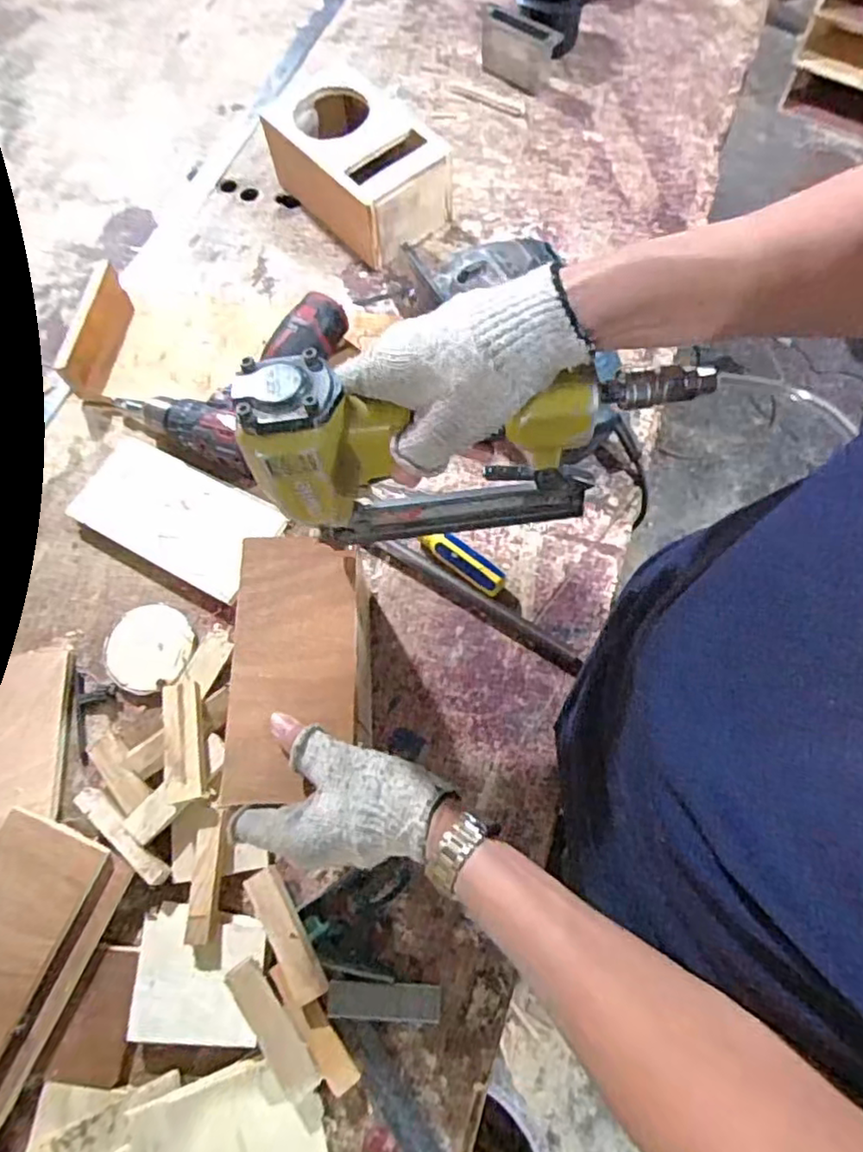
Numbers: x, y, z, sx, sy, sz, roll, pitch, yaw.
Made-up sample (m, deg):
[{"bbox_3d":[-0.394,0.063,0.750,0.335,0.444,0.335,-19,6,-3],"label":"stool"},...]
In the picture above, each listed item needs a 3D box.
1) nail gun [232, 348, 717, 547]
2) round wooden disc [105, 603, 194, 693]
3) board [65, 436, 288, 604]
[{"bbox_3d":[0.025,-0.086,0.417,0.260,0.140,0.060,-8,70,0],"label":"nail gun"},{"bbox_3d":[-0.262,0.065,0.597,0.075,0.009,0.080,-1,70,2],"label":"round wooden disc"},{"bbox_3d":[-0.255,-0.063,0.641,0.211,0.025,0.101,26,73,11],"label":"board"}]

